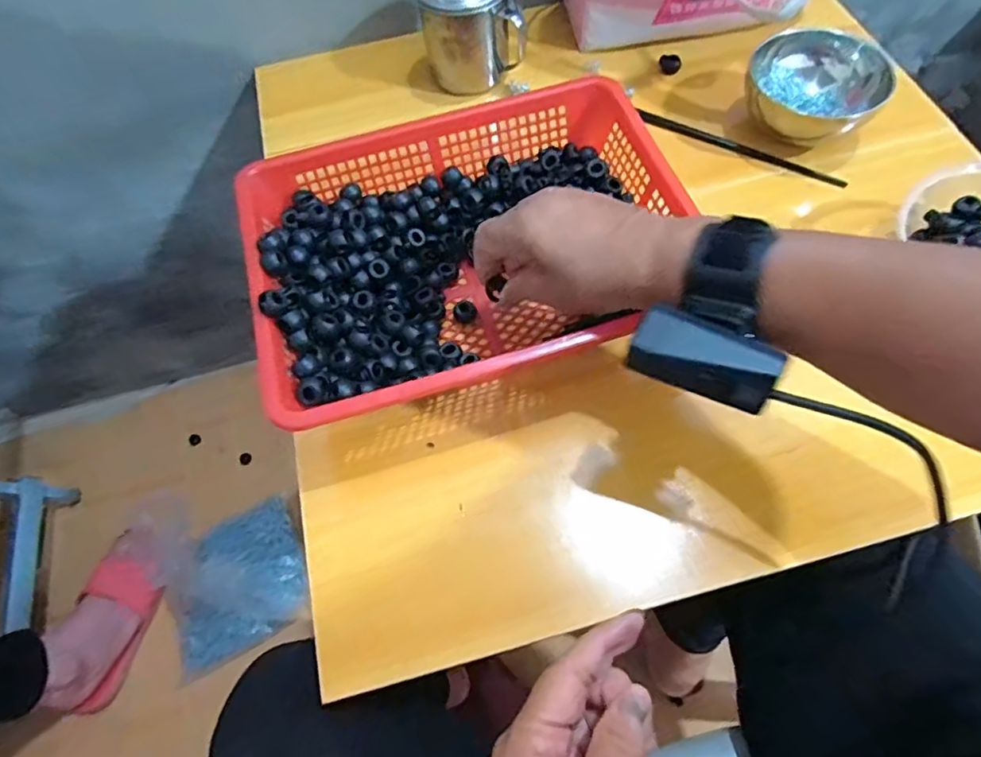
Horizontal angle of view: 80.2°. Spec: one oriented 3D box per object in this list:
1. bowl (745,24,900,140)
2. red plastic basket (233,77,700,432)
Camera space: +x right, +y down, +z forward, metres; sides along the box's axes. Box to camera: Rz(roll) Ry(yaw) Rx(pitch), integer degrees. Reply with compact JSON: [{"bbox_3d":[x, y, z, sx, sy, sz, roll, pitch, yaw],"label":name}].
[{"bbox_3d":[0.269,-0.242,0.493,0.092,0.063,0.095,-1,64,2],"label":"bowl"},{"bbox_3d":[-0.019,-0.095,0.431,0.293,0.077,0.219,-19,65,-6],"label":"red plastic basket"}]

